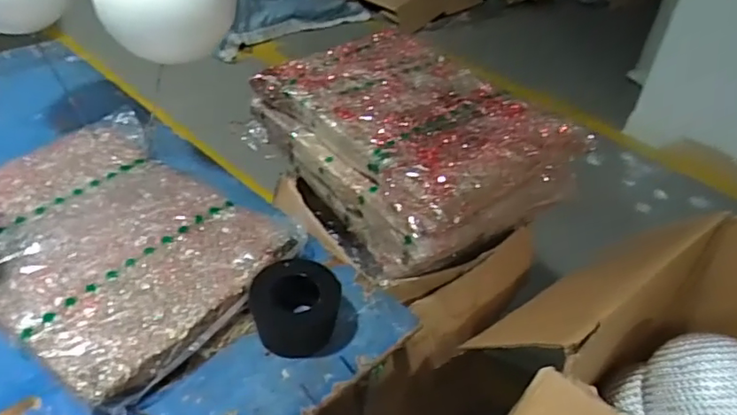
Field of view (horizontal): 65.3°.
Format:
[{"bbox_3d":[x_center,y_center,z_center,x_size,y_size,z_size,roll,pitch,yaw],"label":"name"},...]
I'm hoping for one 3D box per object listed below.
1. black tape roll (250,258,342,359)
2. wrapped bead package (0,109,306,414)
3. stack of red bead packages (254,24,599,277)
[{"bbox_3d":[-0.095,0.130,0.756,0.114,0.081,0.105,-4,39,-11],"label":"black tape roll"},{"bbox_3d":[-0.382,0.038,0.865,0.521,0.061,0.397,26,43,25],"label":"wrapped bead package"},{"bbox_3d":[0.082,-0.128,1.089,0.401,0.165,0.517,-22,45,-29],"label":"stack of red bead packages"}]

